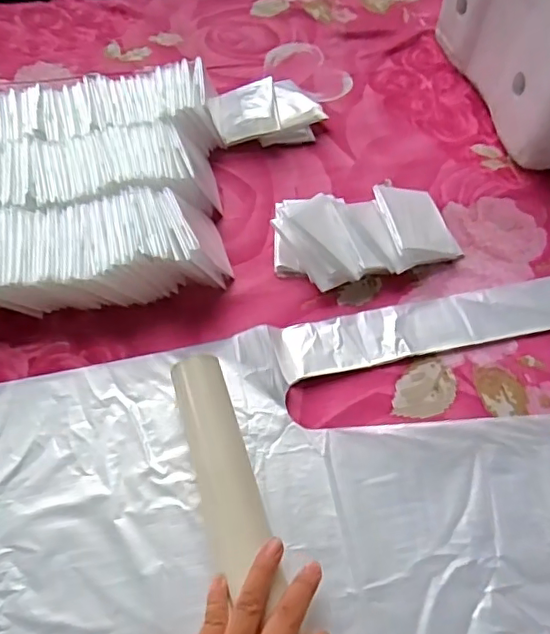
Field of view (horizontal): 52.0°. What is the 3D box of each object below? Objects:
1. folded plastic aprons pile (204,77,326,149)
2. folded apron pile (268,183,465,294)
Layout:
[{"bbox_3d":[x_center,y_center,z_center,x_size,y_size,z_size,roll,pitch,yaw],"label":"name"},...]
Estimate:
[{"bbox_3d":[-0.011,-0.237,0.641,0.120,0.035,0.088,-11,58,-11],"label":"folded plastic aprons pile"},{"bbox_3d":[0.089,-0.080,0.544,0.175,0.033,0.096,-9,58,-10],"label":"folded apron pile"}]

